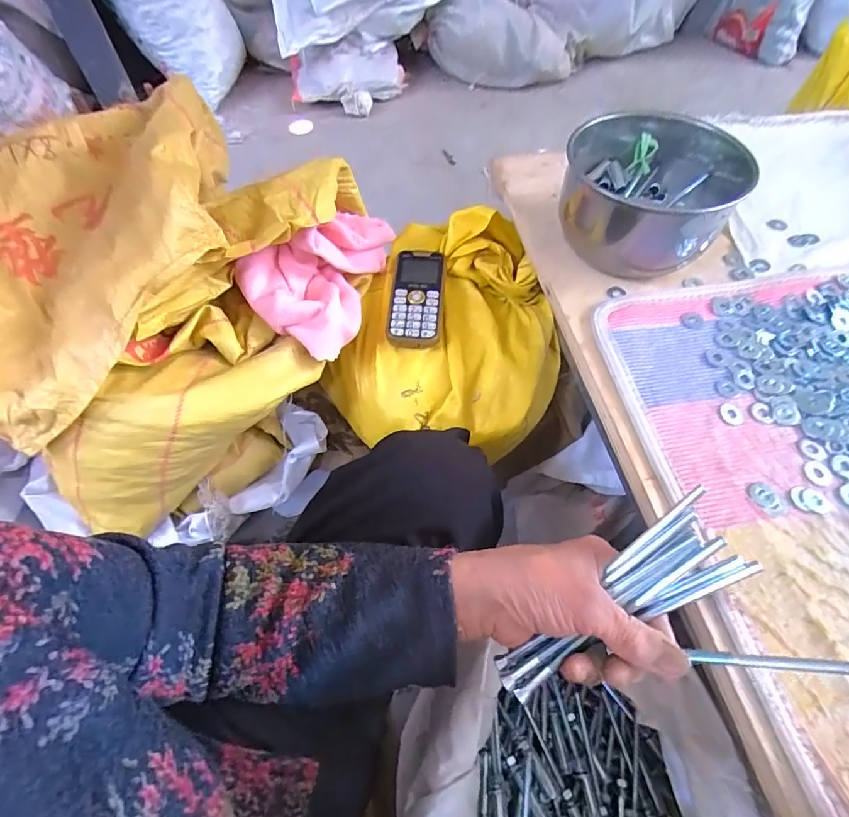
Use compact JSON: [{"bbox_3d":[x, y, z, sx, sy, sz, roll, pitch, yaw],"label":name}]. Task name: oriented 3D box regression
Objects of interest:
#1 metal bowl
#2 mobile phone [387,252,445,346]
[{"bbox_3d":[0.213,-0.205,0.449,0.148,0.096,0.140,-1,57,1],"label":"metal bowl"},{"bbox_3d":[-0.009,-0.126,0.509,0.059,0.013,0.125,2,65,2],"label":"mobile phone"}]

